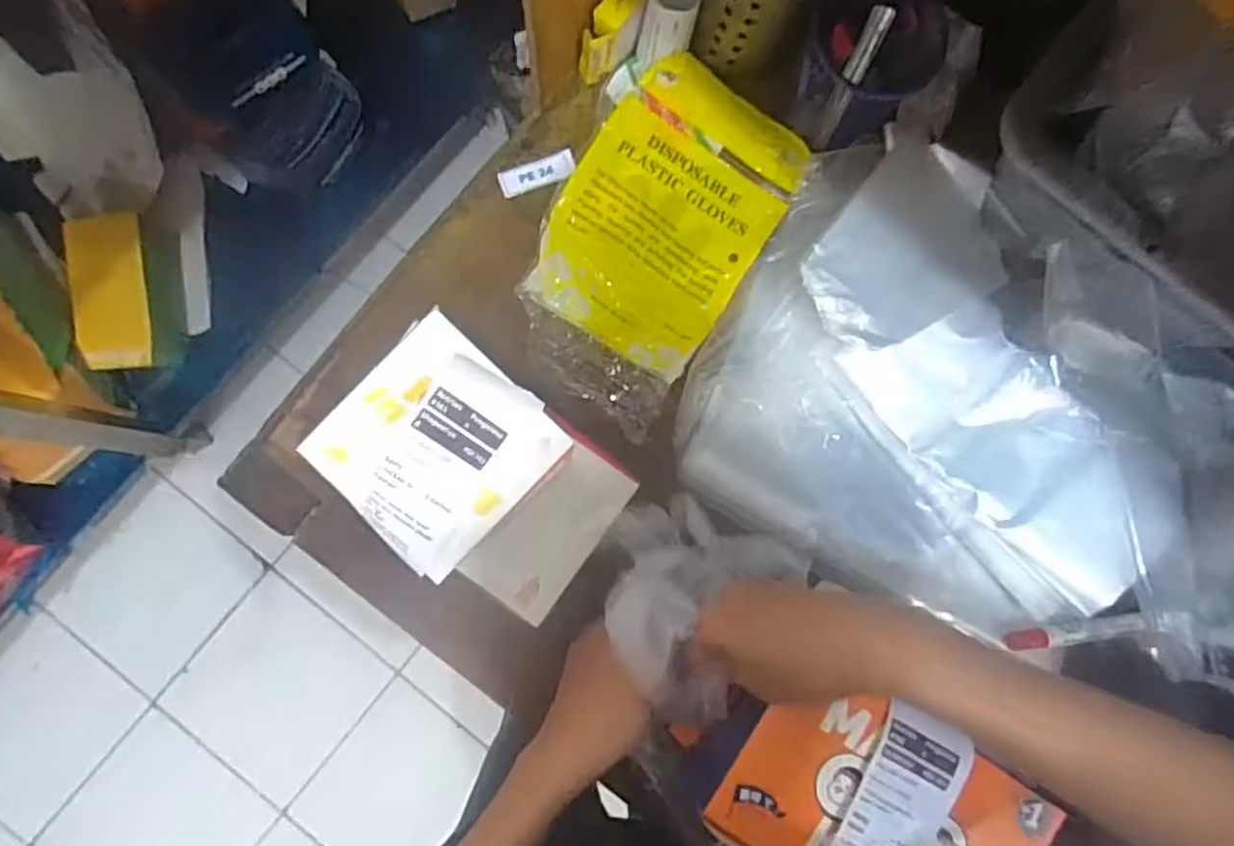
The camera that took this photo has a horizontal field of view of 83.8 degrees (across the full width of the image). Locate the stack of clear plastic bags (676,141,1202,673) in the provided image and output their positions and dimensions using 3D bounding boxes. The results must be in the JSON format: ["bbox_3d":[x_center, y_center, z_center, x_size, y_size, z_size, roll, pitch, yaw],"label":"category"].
[{"bbox_3d":[0.246,-0.011,0.494,0.346,0.057,0.287,31,83,0],"label":"stack of clear plastic bags"}]

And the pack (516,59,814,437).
[{"bbox_3d":[0.029,-0.134,0.501,0.148,0.030,0.259,25,83,-1],"label":"pack"}]

